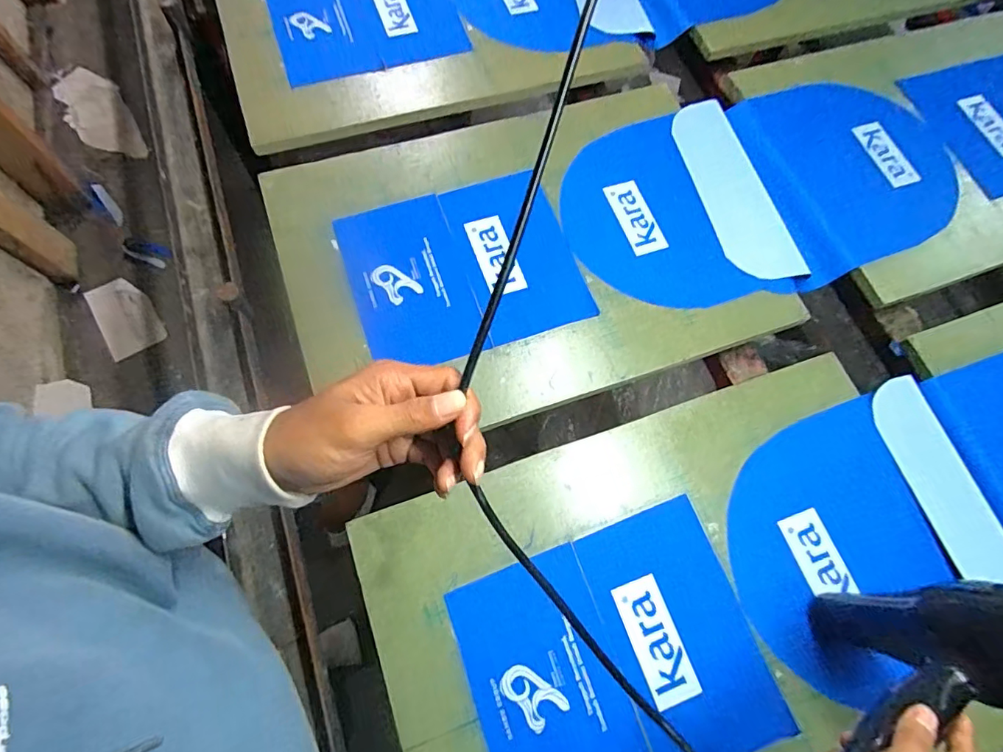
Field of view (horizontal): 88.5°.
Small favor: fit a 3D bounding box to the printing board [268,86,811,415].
[{"bbox_3d":[0.054,-0.187,0.712,0.681,0.023,0.441,-17,70,-10],"label":"printing board"}]

